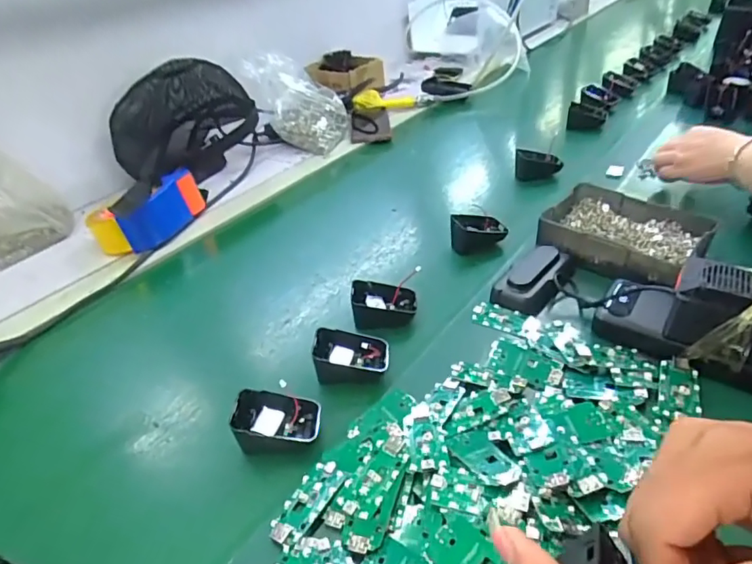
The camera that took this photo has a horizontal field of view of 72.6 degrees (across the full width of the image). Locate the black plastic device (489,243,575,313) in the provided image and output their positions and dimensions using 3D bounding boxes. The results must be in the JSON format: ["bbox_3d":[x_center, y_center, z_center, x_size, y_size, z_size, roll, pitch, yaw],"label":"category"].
[{"bbox_3d":[0.168,-0.005,0.546,0.057,0.026,0.096,18,43,31],"label":"black plastic device"}]

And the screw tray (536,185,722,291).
[{"bbox_3d":[0.279,-0.053,0.586,0.162,0.044,0.127,22,45,34],"label":"screw tray"}]

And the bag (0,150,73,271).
[{"bbox_3d":[-0.526,-0.119,0.718,0.131,0.164,0.086,-27,40,-25],"label":"bag"}]

